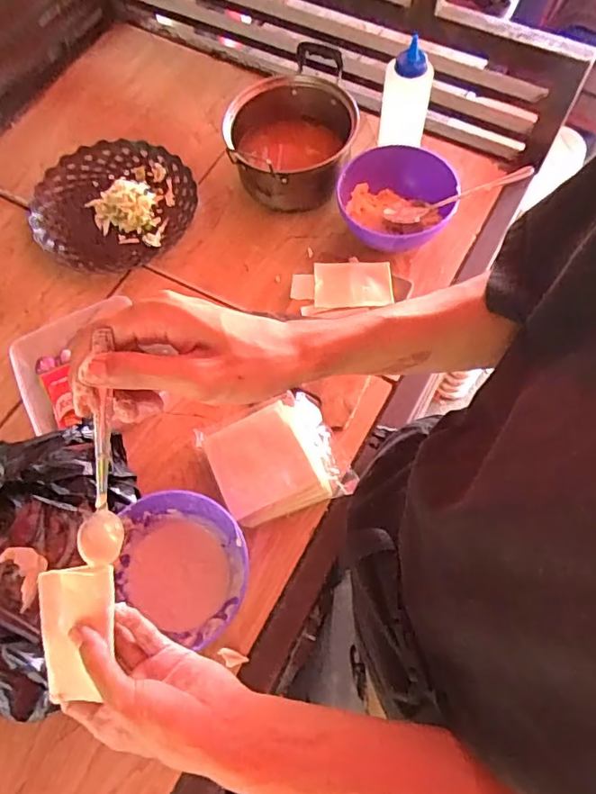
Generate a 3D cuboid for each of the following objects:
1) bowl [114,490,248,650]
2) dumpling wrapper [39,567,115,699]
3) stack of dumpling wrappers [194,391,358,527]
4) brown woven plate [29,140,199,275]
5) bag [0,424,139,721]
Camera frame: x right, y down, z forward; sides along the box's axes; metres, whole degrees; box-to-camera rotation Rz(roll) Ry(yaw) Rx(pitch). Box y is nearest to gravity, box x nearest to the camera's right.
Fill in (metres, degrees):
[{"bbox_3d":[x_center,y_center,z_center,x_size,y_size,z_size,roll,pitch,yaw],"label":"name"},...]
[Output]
[{"bbox_3d":[-0.117,0.171,0.560,0.135,0.074,0.127,-1,66,2],"label":"bowl"},{"bbox_3d":[-0.157,0.170,0.391,0.051,0.014,0.101,-2,99,-2],"label":"dumpling wrapper"},{"bbox_3d":[-0.021,0.073,0.617,0.148,0.042,0.121,-21,67,-7],"label":"stack of dumpling wrappers"},{"bbox_3d":[-0.272,-0.280,0.792,0.209,0.030,0.221,0,66,0],"label":"brown woven plate"},{"bbox_3d":[-0.277,0.156,0.557,0.201,0.103,0.260,16,68,9],"label":"bag"}]

